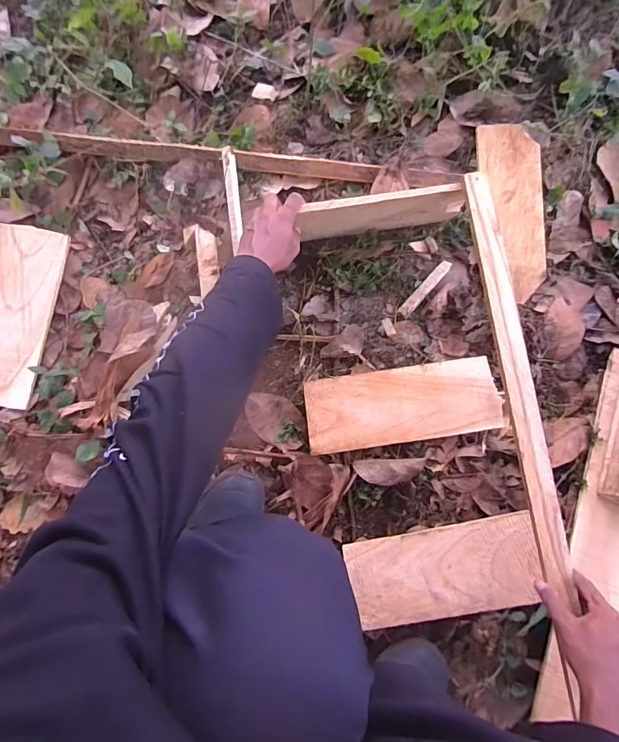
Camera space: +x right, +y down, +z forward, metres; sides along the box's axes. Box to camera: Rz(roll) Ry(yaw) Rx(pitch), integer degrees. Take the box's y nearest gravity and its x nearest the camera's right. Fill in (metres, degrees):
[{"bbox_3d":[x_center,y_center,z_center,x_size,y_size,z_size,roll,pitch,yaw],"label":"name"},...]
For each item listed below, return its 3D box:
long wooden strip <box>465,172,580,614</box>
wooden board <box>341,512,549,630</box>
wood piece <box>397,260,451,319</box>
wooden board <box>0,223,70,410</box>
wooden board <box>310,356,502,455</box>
[{"bbox_3d":[0.285,0.006,0.544,0.039,0.016,0.566,-9,85,-1],"label":"long wooden strip"},{"bbox_3d":[0.199,0.297,0.596,0.269,0.011,0.120,-13,78,5],"label":"wooden board"},{"bbox_3d":[0.198,-0.142,0.686,0.019,0.009,0.121,41,80,7],"label":"wood piece"},{"bbox_3d":[-0.504,-0.099,0.676,0.130,0.017,0.306,9,78,0],"label":"wooden board"},{"bbox_3d":[0.153,0.054,0.655,0.311,0.016,0.117,-8,78,-3],"label":"wooden board"}]

